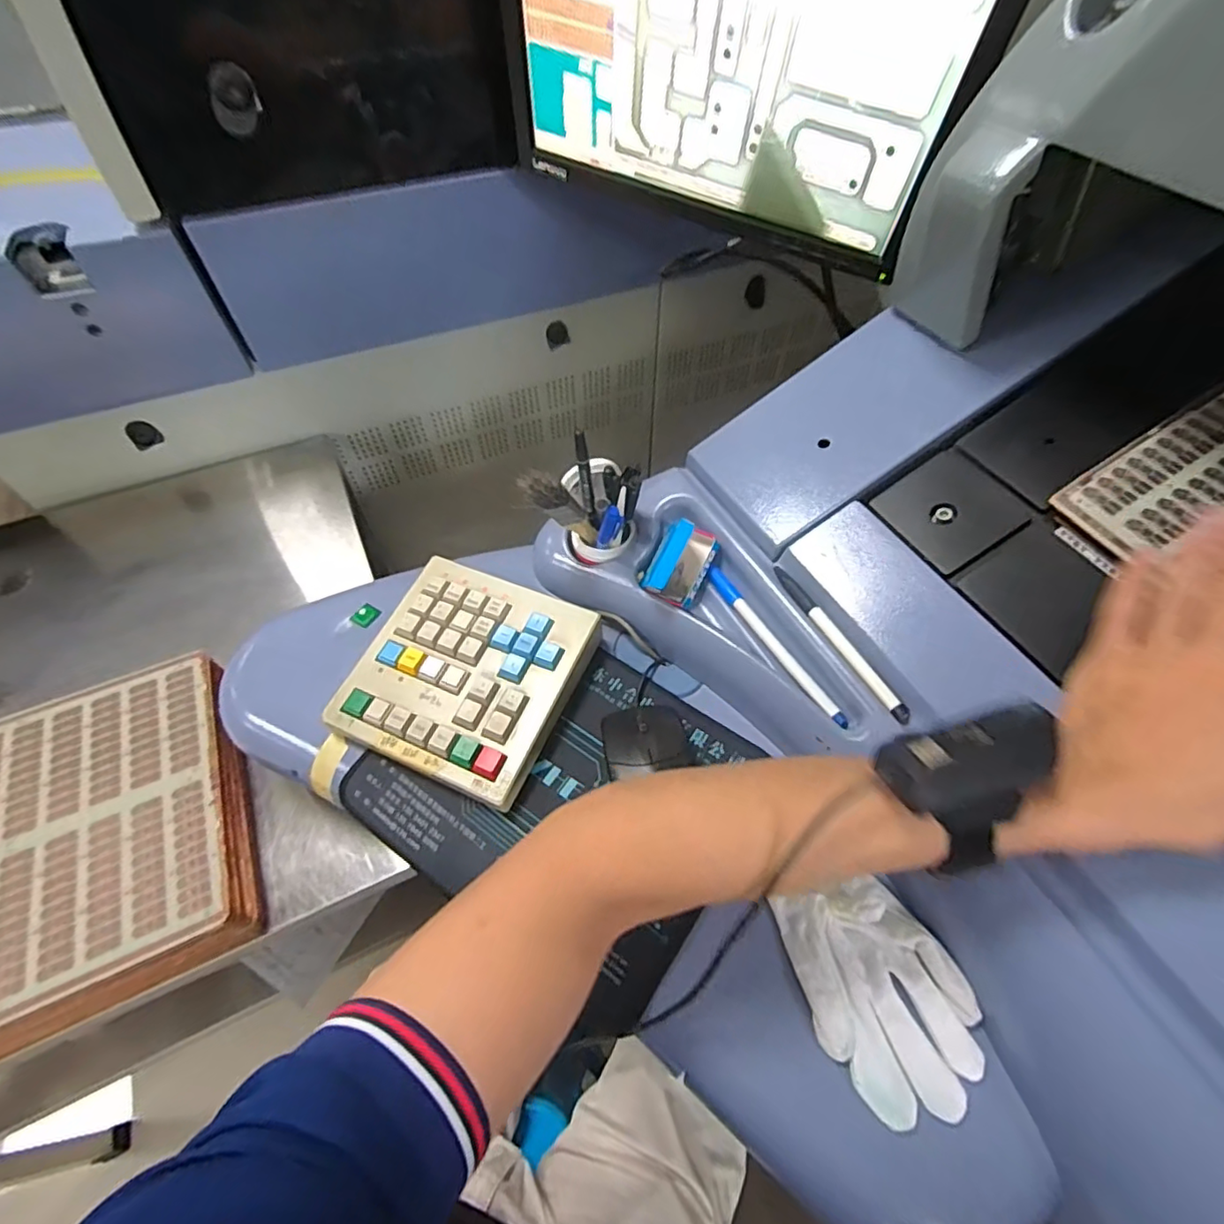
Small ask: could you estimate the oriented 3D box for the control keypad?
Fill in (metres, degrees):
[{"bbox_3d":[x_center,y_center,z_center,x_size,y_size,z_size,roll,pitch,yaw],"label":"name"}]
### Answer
[{"bbox_3d":[-0.111,0.044,0.449,0.158,0.030,0.157,21,58,13],"label":"control keypad"}]

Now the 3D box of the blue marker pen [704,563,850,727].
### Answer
[{"bbox_3d":[0.116,0.022,0.424,0.010,0.010,0.148,-27,60,-17],"label":"blue marker pen"}]

